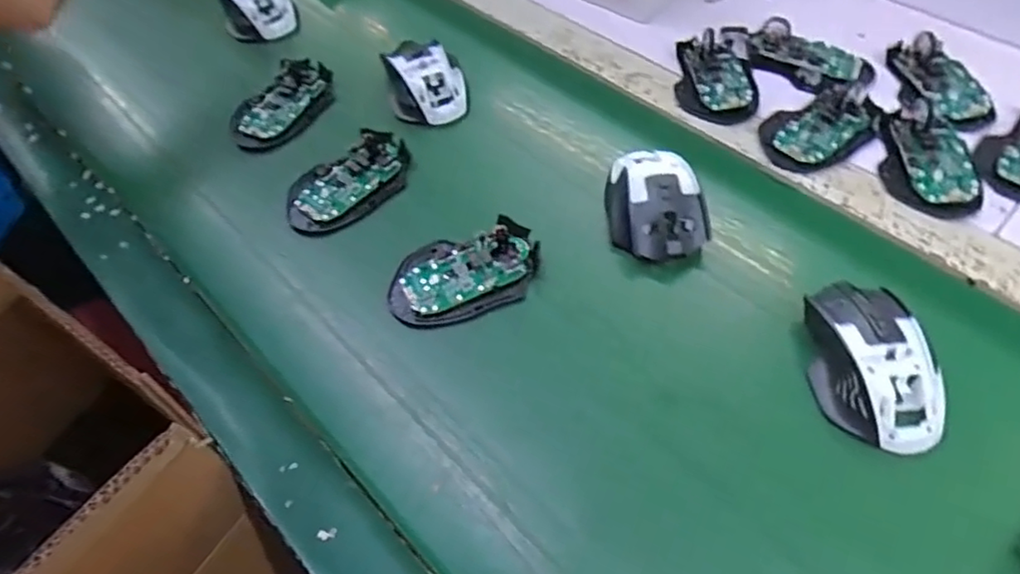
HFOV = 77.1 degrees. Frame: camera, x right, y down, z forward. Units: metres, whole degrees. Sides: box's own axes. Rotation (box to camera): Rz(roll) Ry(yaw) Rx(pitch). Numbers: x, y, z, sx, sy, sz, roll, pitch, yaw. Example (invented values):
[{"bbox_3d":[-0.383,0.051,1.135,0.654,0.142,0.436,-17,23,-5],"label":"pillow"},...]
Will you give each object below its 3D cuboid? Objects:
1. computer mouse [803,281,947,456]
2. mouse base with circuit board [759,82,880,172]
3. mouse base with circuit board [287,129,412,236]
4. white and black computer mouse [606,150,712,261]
[{"bbox_3d":[0.231,0.046,0.411,0.066,0.044,0.111,-1,55,5],"label":"computer mouse"},{"bbox_3d":[0.269,-0.142,0.547,0.116,0.025,0.065,-28,62,-14],"label":"mouse base with circuit board"},{"bbox_3d":[-0.135,-0.090,0.534,0.114,0.018,0.065,-36,59,-19],"label":"mouse base with circuit board"},{"bbox_3d":[0.113,-0.067,0.498,0.070,0.034,0.098,-3,55,3],"label":"white and black computer mouse"}]

